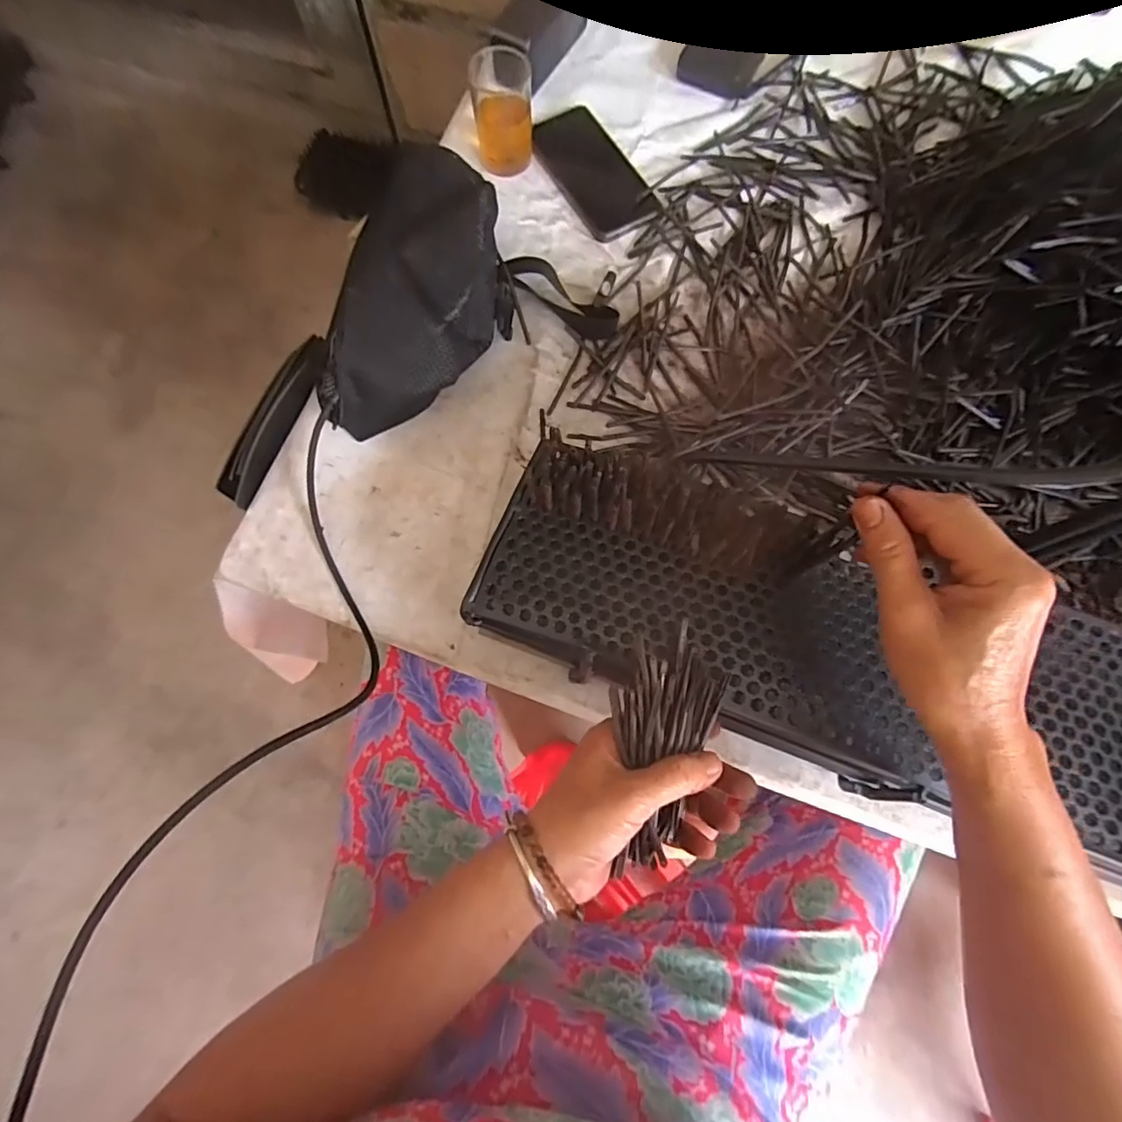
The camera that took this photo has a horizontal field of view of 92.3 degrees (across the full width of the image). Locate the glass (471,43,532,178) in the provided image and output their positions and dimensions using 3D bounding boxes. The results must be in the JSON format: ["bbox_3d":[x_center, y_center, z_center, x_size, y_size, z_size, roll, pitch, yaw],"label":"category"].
[{"bbox_3d":[-0.057,-0.442,0.531,0.057,0.080,0.058,-5,75,0],"label":"glass"}]

